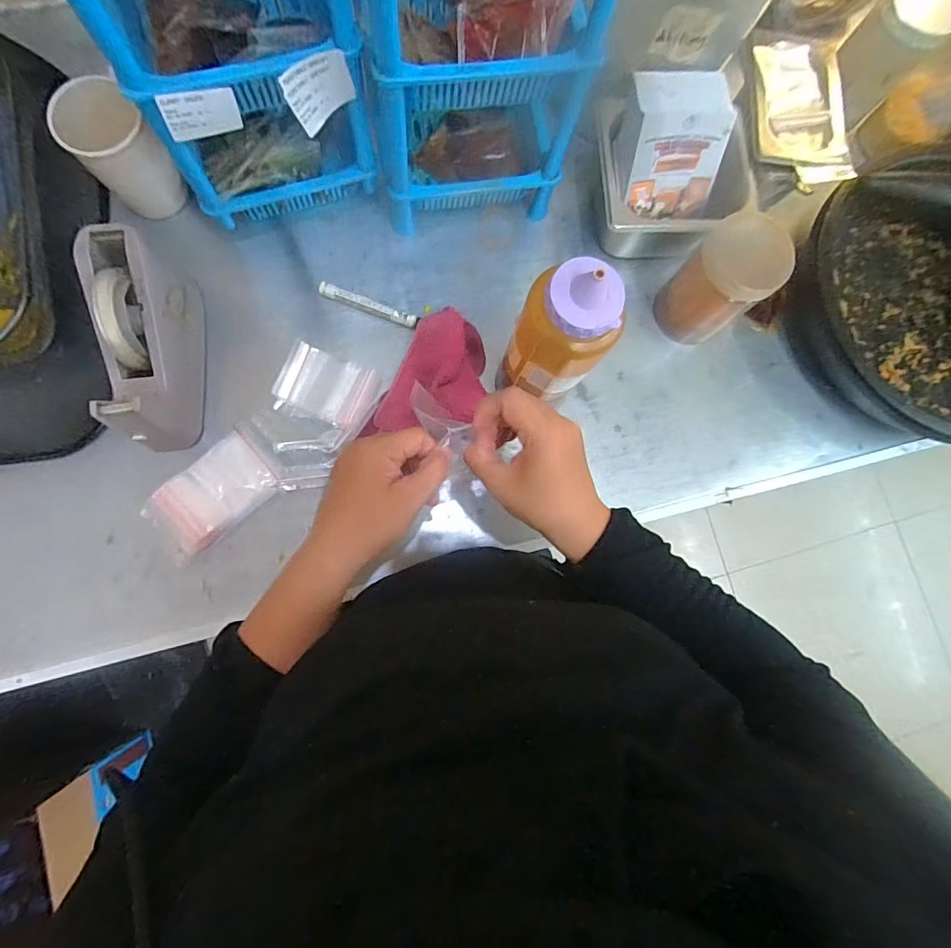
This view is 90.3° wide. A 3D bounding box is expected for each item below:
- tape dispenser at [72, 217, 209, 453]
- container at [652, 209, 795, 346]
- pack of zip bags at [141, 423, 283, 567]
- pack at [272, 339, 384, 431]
[{"bbox_3d":[-0.339,-0.133,0.487,0.081,0.100,0.207,-7,83,-7],"label":"tape dispenser"},{"bbox_3d":[0.275,-0.215,0.540,0.075,0.141,0.088,-33,86,-9],"label":"container"},{"bbox_3d":[-0.284,0.021,0.515,0.135,0.008,0.082,-41,87,-9],"label":"pack of zip bags"},{"bbox_3d":[-0.170,-0.101,0.548,0.107,0.020,0.077,18,81,-2],"label":"pack"}]

